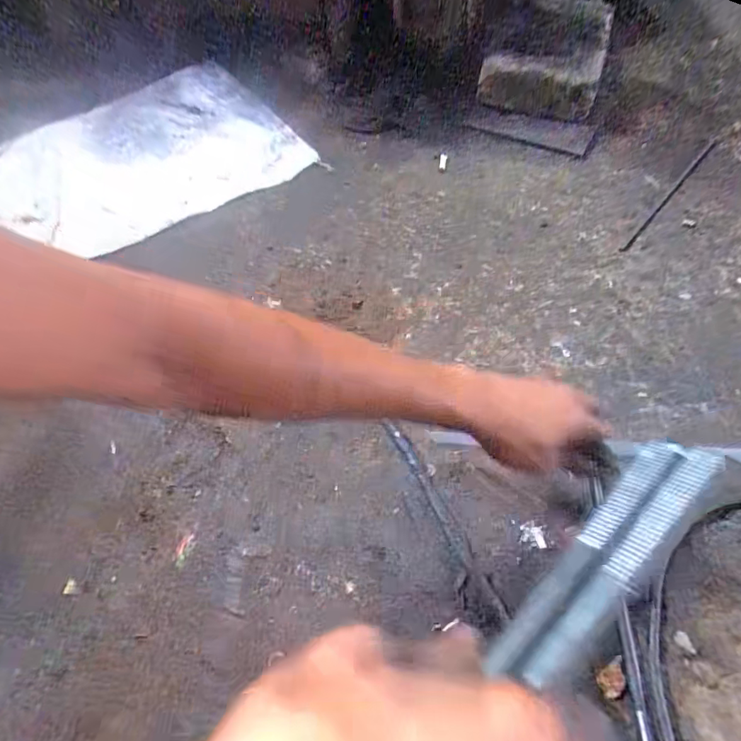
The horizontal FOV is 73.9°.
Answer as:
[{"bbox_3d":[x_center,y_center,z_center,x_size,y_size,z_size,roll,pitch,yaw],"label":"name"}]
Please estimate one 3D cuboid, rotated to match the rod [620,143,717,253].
[{"bbox_3d":[0.488,-0.290,0.790,0.009,0.008,0.345,36,66,23],"label":"rod"}]

